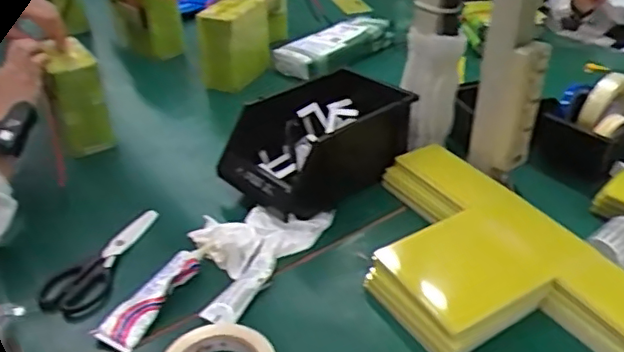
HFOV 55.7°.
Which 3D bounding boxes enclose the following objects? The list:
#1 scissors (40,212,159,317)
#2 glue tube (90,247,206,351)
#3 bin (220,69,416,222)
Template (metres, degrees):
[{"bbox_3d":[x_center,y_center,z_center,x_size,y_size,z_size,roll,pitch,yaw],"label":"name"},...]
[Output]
[{"bbox_3d":[-0.249,0.096,0.718,0.063,0.018,0.186,7,35,12],"label":"scissors"},{"bbox_3d":[-0.177,0.125,0.658,0.045,0.028,0.151,13,37,20],"label":"glue tube"},{"bbox_3d":[0.020,-0.056,0.859,0.285,0.106,0.147,-26,41,-31],"label":"bin"}]

